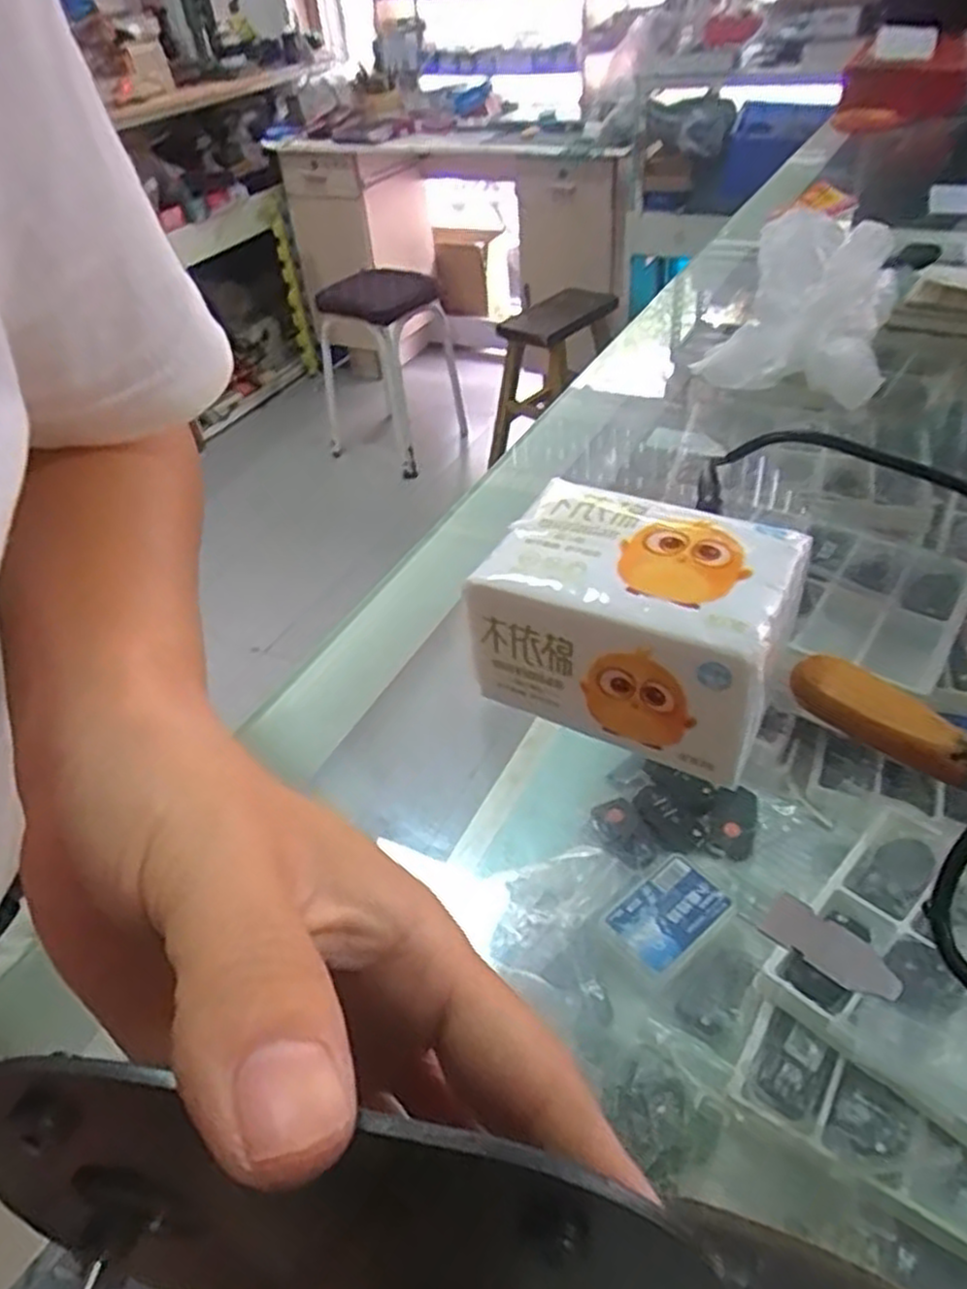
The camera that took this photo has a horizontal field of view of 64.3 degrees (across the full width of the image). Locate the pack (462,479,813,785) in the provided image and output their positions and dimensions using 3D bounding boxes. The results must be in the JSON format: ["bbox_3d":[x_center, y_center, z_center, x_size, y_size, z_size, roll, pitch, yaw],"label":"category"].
[{"bbox_3d":[0.064,-0.012,0.320,0.116,0.067,0.086,18,48,24],"label":"pack"}]

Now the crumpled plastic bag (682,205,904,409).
[{"bbox_3d":[0.239,-0.250,0.562,0.124,0.081,0.132,20,49,26],"label":"crumpled plastic bag"}]

